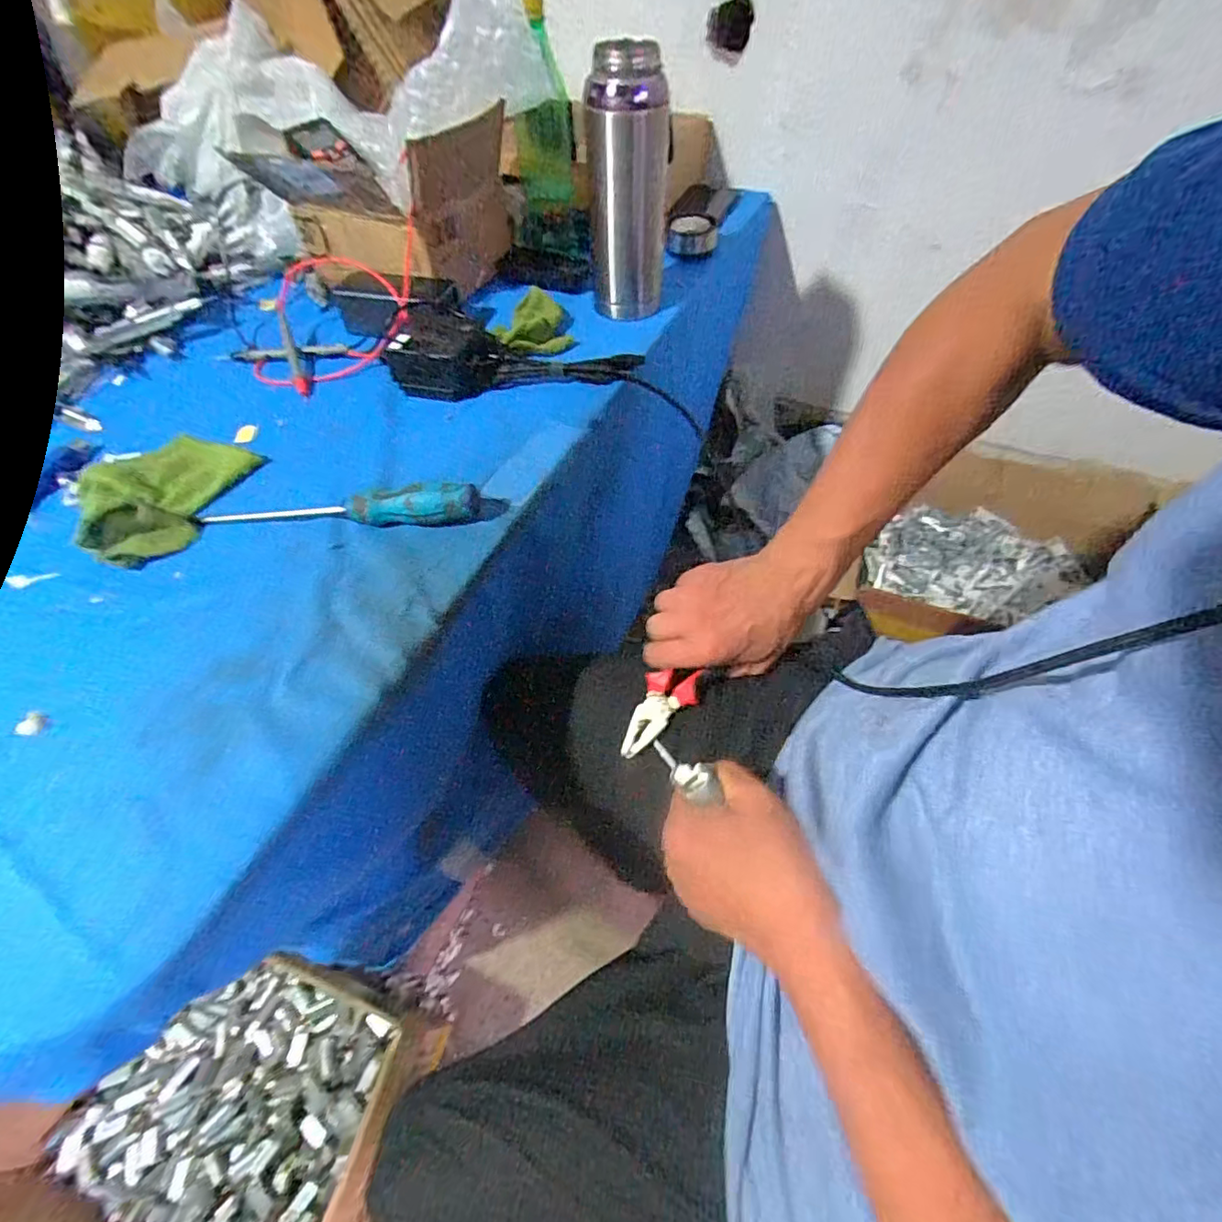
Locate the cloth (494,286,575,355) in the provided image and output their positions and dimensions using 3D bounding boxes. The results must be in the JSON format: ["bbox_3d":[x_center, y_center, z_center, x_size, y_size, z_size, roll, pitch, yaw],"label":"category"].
[{"bbox_3d":[-0.074,-0.319,0.625,0.073,0.017,0.122,24,53,-5],"label":"cloth"}]

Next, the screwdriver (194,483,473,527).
[{"bbox_3d":[-0.220,-0.084,0.454,0.229,0.026,0.028,1,53,3],"label":"screwdriver"}]

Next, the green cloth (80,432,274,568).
[{"bbox_3d":[-0.392,-0.111,0.474,0.134,0.041,0.147,17,56,15],"label":"green cloth"}]

